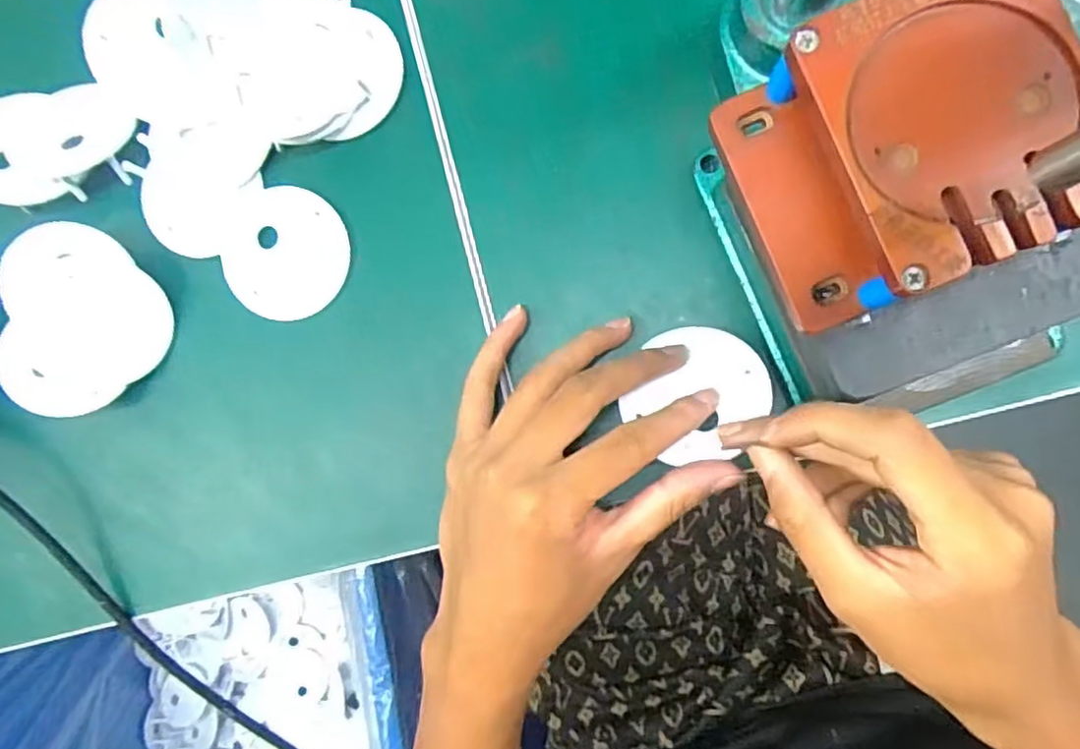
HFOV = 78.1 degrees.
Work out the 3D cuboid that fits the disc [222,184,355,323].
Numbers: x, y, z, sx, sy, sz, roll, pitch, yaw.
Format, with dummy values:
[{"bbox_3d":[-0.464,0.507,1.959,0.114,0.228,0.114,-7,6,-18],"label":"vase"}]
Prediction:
[{"bbox_3d":[-0.124,-0.059,0.323,0.061,0.004,0.062,0,84,-1],"label":"disc"}]

